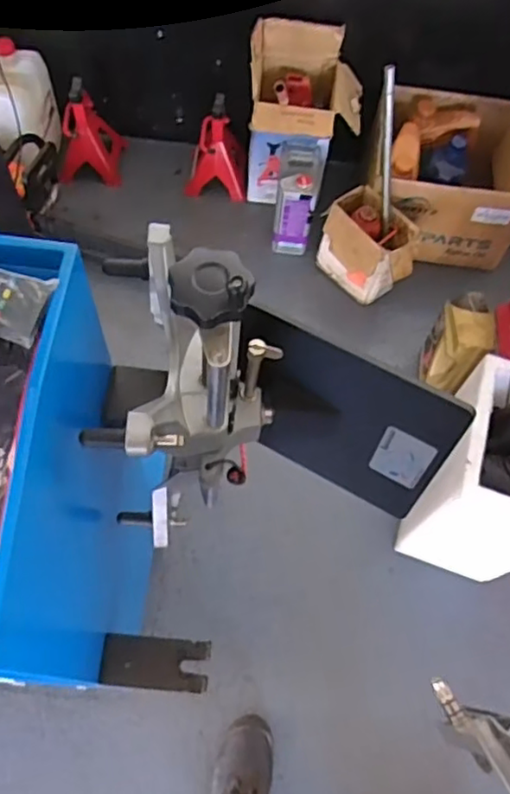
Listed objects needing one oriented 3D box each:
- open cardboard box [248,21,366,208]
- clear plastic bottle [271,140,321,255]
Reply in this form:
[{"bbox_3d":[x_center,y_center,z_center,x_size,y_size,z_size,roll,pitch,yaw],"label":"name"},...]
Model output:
[{"bbox_3d":[0.126,-0.714,1.647,0.286,0.399,0.260,1,63,-3],"label":"open cardboard box"},{"bbox_3d":[0.110,-0.532,1.673,0.112,0.218,0.179,6,63,-1],"label":"clear plastic bottle"}]

